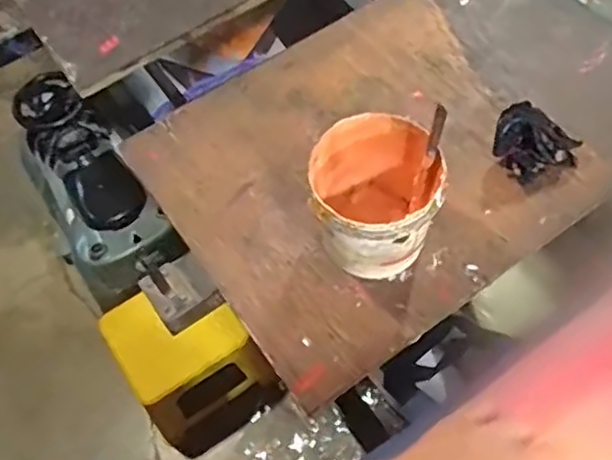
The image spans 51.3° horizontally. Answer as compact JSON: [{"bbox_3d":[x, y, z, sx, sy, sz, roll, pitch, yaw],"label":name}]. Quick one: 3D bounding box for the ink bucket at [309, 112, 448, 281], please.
[{"bbox_3d":[0.067,-0.025,0.629,0.121,0.122,0.124,-6,60,1],"label":"ink bucket"}]

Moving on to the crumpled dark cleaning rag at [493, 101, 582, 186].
[{"bbox_3d":[0.250,-0.096,0.695,0.088,0.046,0.081,32,67,20],"label":"crumpled dark cleaning rag"}]

